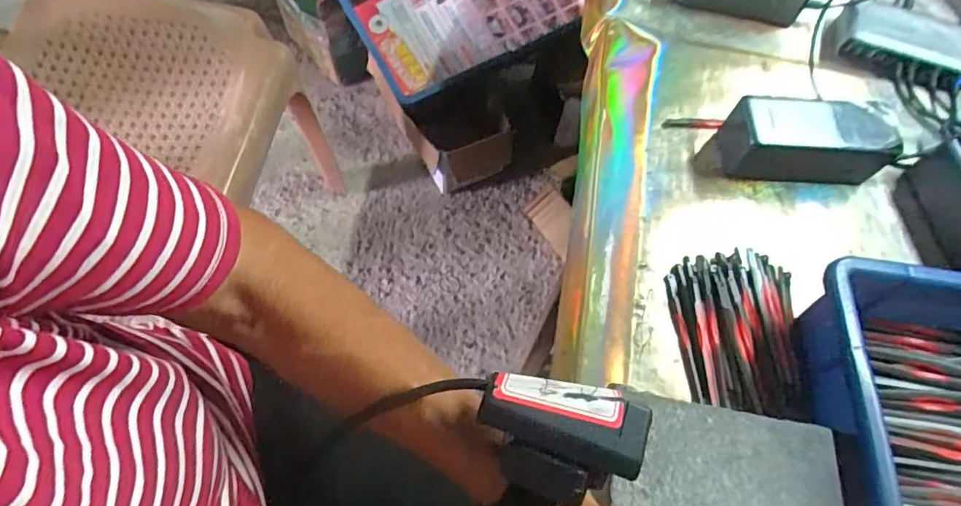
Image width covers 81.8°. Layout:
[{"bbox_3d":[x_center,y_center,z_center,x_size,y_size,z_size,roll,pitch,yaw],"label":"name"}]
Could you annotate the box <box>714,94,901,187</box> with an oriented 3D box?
[{"bbox_3d":[0.270,-0.095,0.467,0.132,0.051,0.053,3,63,-2],"label":"box"}]

